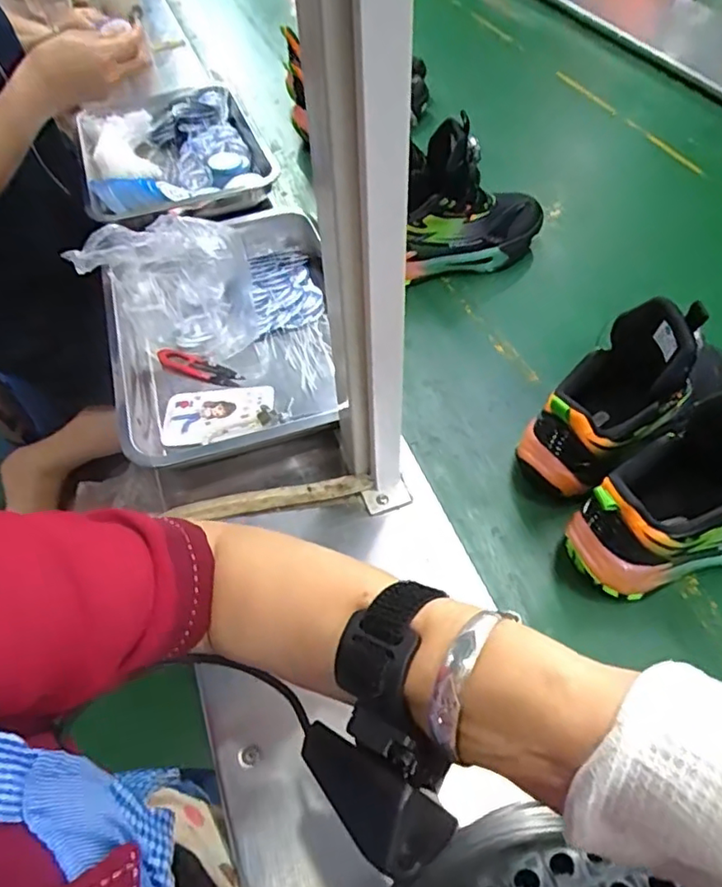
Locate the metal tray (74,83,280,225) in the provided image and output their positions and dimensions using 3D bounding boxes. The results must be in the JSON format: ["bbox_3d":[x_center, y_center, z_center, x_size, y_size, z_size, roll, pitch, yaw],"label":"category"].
[{"bbox_3d":[-0.288,-0.444,0.900,0.272,0.066,0.319,-18,55,-10],"label":"metal tray"}]

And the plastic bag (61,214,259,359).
[{"bbox_3d":[-0.207,-0.169,0.646,0.175,0.113,0.118,-13,54,-6],"label":"plastic bag"}]

